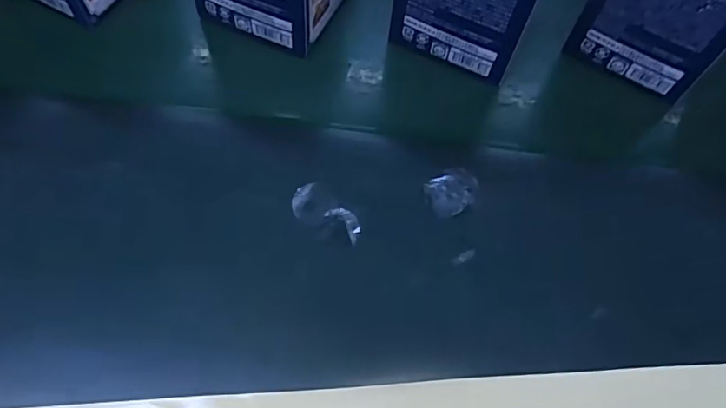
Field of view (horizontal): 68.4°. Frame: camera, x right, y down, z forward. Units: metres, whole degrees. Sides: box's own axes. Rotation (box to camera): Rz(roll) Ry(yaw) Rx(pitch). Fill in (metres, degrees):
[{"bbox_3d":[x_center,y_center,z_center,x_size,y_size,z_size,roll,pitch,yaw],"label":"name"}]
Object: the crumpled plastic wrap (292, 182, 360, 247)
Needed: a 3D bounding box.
[{"bbox_3d":[-0.020,0.006,0.294,0.042,0.005,0.020,37,67,17],"label":"crumpled plastic wrap"}]

